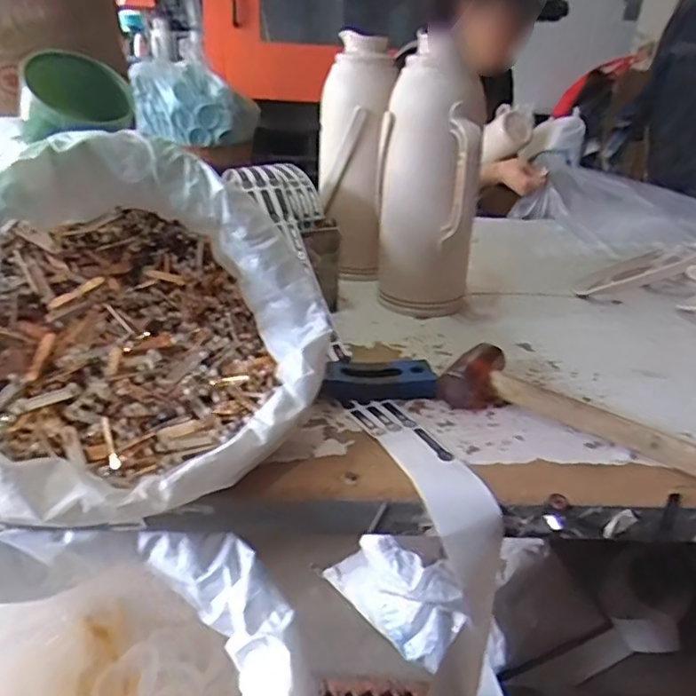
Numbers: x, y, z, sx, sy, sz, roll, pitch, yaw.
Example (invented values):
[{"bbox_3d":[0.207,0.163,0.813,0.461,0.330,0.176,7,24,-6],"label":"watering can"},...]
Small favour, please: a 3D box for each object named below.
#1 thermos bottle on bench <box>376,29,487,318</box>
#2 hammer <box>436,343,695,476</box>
[{"bbox_3d":[0.108,-0.216,0.789,0.139,0.329,0.148,7,28,7],"label":"thermos bottle on bench"},{"bbox_3d":[0.237,0.062,0.572,0.286,0.046,0.084,17,30,24],"label":"hammer"}]

